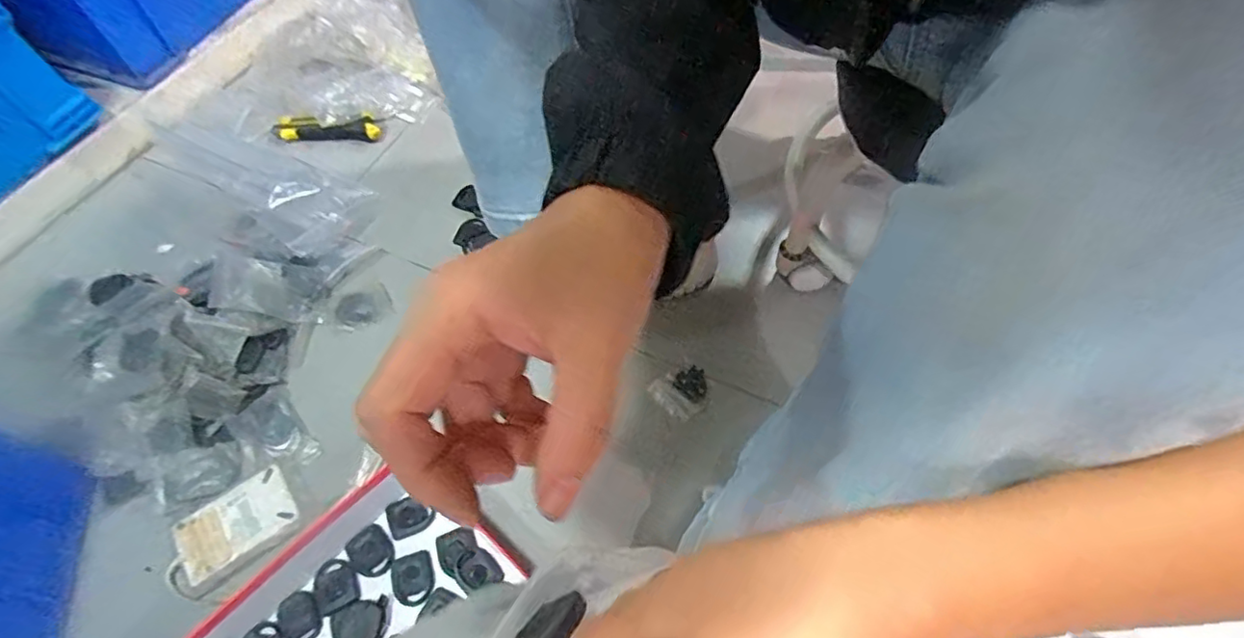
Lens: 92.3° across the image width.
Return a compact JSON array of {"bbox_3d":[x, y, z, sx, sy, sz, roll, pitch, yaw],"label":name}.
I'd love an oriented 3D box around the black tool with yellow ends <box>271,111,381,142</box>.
[{"bbox_3d":[-0.372,-0.239,0.750,0.134,0.020,0.038,3,58,3],"label":"black tool with yellow ends"}]

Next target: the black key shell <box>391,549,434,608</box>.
[{"bbox_3d":[-0.167,0.207,0.477,0.032,0.004,0.040,-18,59,-10],"label":"black key shell"}]

